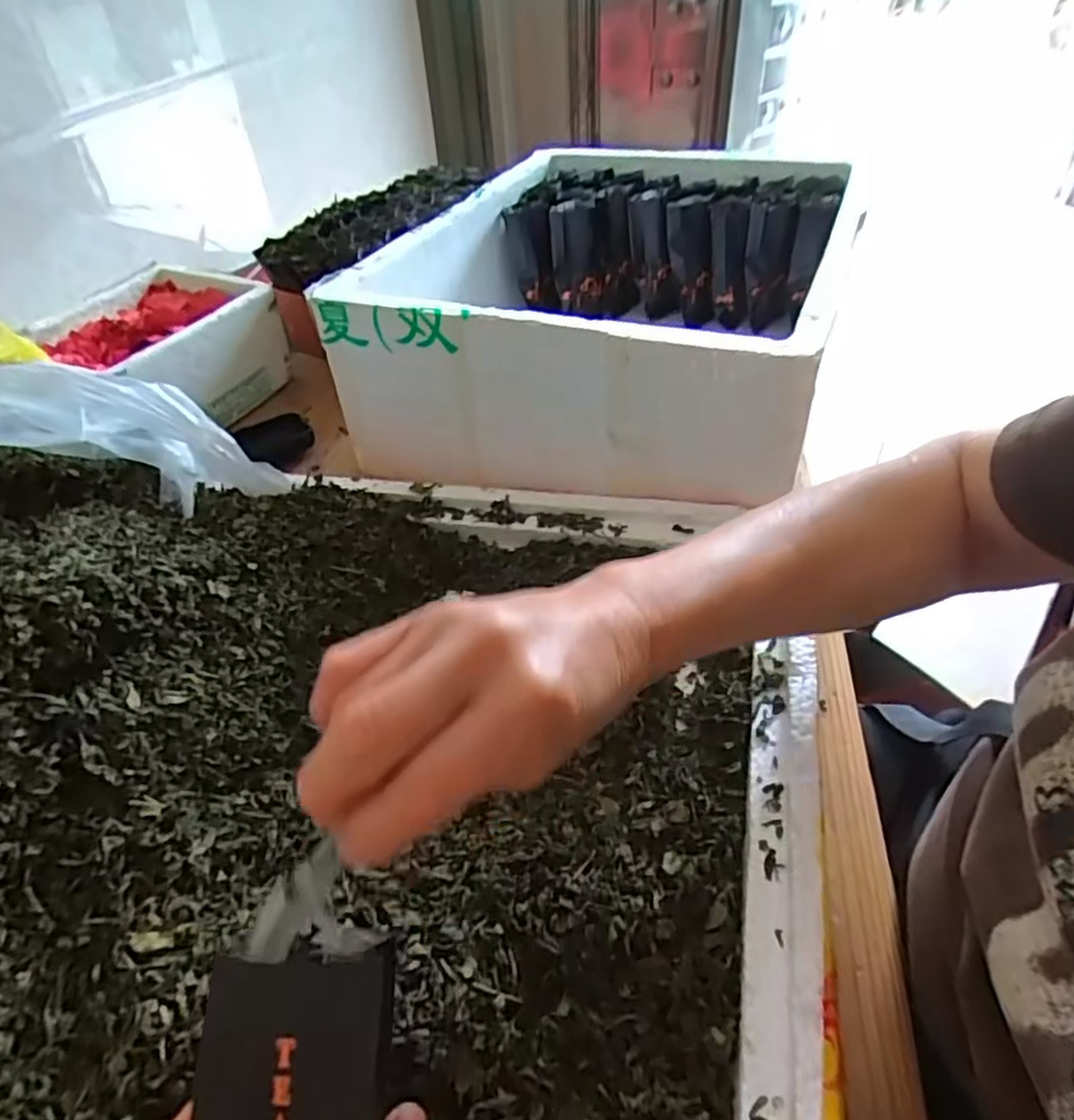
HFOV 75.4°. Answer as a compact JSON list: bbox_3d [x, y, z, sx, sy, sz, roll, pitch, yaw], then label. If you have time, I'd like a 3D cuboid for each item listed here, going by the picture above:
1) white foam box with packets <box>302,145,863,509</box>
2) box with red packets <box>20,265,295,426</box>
[{"bbox_3d":[0.079,-0.253,0.649,0.345,0.130,0.484,12,45,17],"label":"white foam box with packets"},{"bbox_3d":[-0.376,-0.204,0.704,0.153,0.105,0.199,9,44,14],"label":"box with red packets"}]

